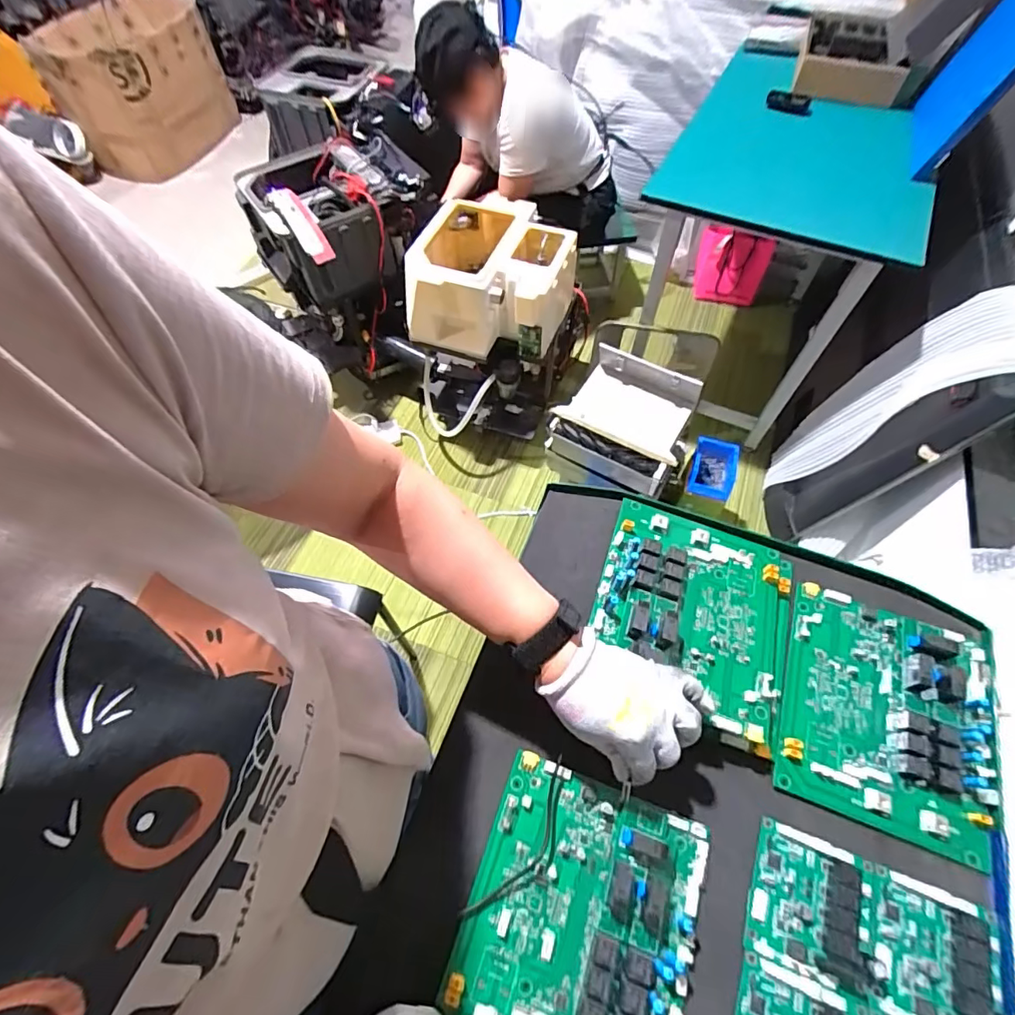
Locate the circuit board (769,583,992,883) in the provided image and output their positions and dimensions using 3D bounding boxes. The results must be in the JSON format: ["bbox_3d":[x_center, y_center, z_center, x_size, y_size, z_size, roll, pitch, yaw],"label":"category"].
[{"bbox_3d":[0.349,0.187,0.467,0.172,0.020,0.200,18,62,11],"label":"circuit board"}]

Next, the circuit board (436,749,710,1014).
[{"bbox_3d":[0.056,0.322,0.390,0.171,0.026,0.197,18,62,10],"label":"circuit board"}]

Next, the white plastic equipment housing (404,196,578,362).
[{"bbox_3d":[-0.037,-0.630,1.419,0.427,0.243,0.375,13,61,8],"label":"white plastic equipment housing"}]

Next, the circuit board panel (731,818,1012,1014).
[{"bbox_3d":[0.267,0.365,0.370,0.179,0.022,0.186,19,62,11],"label":"circuit board panel"}]

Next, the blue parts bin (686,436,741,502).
[{"bbox_3d":[0.548,-0.096,1.348,0.119,0.065,0.168,16,61,10],"label":"blue parts bin"}]

